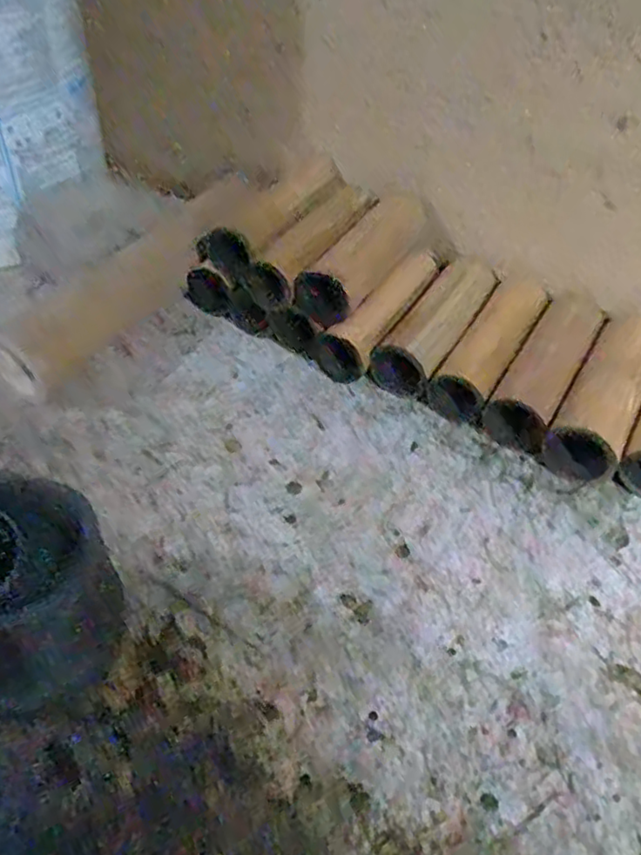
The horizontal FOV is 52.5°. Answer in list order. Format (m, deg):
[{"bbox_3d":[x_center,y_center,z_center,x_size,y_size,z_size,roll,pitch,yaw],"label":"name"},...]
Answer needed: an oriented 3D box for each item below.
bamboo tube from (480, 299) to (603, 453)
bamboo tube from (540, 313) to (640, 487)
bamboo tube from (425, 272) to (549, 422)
[{"bbox_3d":[0.202,-0.050,0.584,0.055,0.052,0.186,24,48,21],"label":"bamboo tube"},{"bbox_3d":[0.249,-0.027,0.569,0.056,0.050,0.195,24,48,21],"label":"bamboo tube"},{"bbox_3d":[0.163,-0.076,0.619,0.053,0.050,0.189,26,48,22],"label":"bamboo tube"}]

